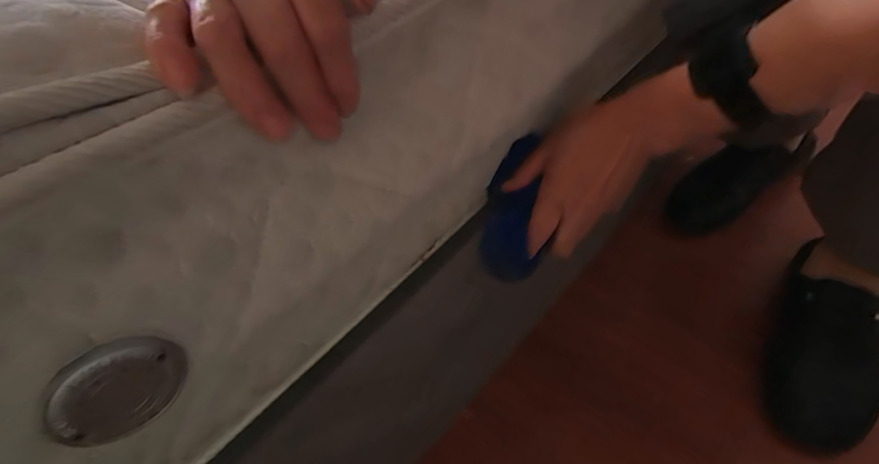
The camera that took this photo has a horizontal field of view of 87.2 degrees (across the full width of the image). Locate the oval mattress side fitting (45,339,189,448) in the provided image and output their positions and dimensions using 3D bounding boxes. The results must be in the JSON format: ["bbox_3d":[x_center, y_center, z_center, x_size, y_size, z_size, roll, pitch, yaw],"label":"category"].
[{"bbox_3d":[-0.136,0.067,0.196,0.008,0.049,0.050,34,56,28],"label":"oval mattress side fitting"}]

